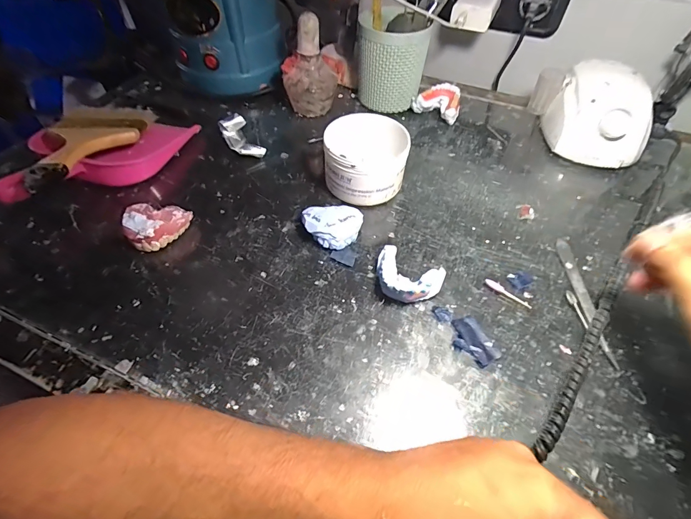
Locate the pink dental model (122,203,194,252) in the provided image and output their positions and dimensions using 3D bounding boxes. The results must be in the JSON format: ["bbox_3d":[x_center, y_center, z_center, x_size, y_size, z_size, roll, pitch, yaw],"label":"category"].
[{"bbox_3d":[-0.196,-0.035,0.366,0.061,0.030,0.053,9,52,5],"label":"pink dental model"}]

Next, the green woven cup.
[{"bbox_3d":[0.062,-0.274,0.508,0.092,0.113,0.087,-1,52,-2],"label":"green woven cup"}]

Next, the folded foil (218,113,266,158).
[{"bbox_3d":[-0.132,-0.153,0.461,0.033,0.026,0.065,-27,57,-21],"label":"folded foil"}]

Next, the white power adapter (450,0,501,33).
[{"bbox_3d":[0.181,-0.347,0.498,0.053,0.030,0.093,20,54,14],"label":"white power adapter"}]

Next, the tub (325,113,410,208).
[{"bbox_3d":[0.022,-0.108,0.405,0.087,0.068,0.080,1,52,-1],"label":"tub"}]

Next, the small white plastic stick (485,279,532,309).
[{"bbox_3d":[0.153,0.031,0.340,0.045,0.004,0.007,31,58,21],"label":"small white plastic stick"}]

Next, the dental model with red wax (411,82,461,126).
[{"bbox_3d":[0.134,-0.224,0.523,0.064,0.035,0.052,23,55,16],"label":"dental model with red wax"}]

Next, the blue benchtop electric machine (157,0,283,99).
[{"bbox_3d":[-0.167,-0.315,0.491,0.168,0.181,0.112,-9,53,-8],"label":"blue benchtop electric machine"}]

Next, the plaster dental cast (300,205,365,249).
[{"bbox_3d":[-0.012,-0.032,0.369,0.059,0.027,0.041,-6,52,-6],"label":"plaster dental cast"}]

